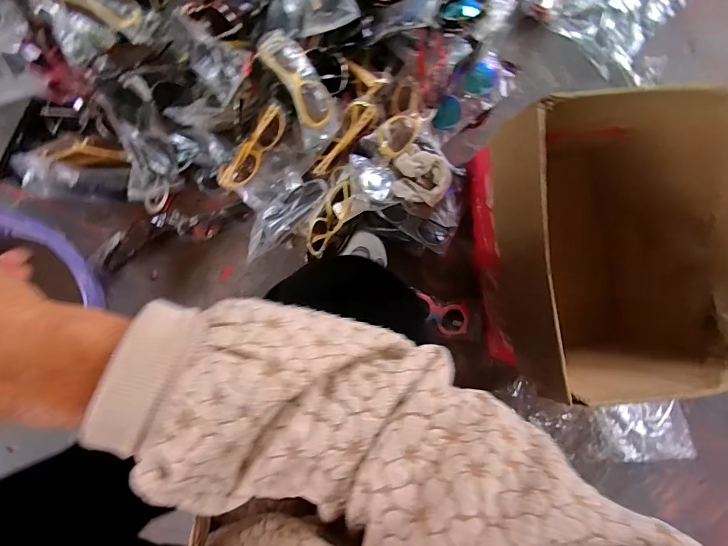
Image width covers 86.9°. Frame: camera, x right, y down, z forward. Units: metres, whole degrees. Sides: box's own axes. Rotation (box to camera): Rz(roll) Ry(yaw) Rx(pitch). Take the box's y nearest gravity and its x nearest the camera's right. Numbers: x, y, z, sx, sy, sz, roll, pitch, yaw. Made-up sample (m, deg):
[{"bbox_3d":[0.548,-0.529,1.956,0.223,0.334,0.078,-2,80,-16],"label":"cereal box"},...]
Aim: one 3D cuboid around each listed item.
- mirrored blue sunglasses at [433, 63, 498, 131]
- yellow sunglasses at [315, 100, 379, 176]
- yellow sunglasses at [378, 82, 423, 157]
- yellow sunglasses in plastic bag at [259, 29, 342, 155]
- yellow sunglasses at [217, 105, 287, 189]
[{"bbox_3d":[0.180,-0.313,0.683,0.053,0.032,0.144,44,100,-6],"label":"mirrored blue sunglasses"},{"bbox_3d":[-0.035,-0.222,0.644,0.048,0.035,0.140,40,109,-6],"label":"yellow sunglasses"},{"bbox_3d":[0.066,-0.254,0.640,0.059,0.043,0.120,21,88,-7],"label":"yellow sunglasses"},{"bbox_3d":[-0.096,-0.288,0.602,0.073,0.050,0.181,-30,111,-6],"label":"yellow sunglasses in plastic bag"},{"bbox_3d":[-0.173,-0.194,0.608,0.033,0.031,0.146,39,98,-6],"label":"yellow sunglasses"}]

